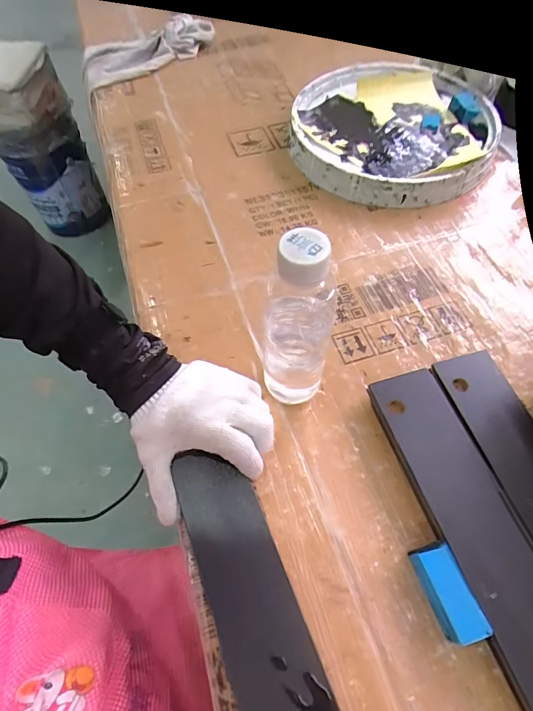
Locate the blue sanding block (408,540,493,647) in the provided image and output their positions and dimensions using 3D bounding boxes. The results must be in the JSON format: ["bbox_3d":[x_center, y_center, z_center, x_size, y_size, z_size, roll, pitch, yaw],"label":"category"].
[{"bbox_3d":[0.131,0.174,0.287,0.029,0.025,0.061,-17,60,-7],"label":"blue sanding block"}]

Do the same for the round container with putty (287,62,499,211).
[{"bbox_3d":[0.184,-0.331,0.574,0.274,0.053,0.292,-1,59,2],"label":"round container with putty"}]

